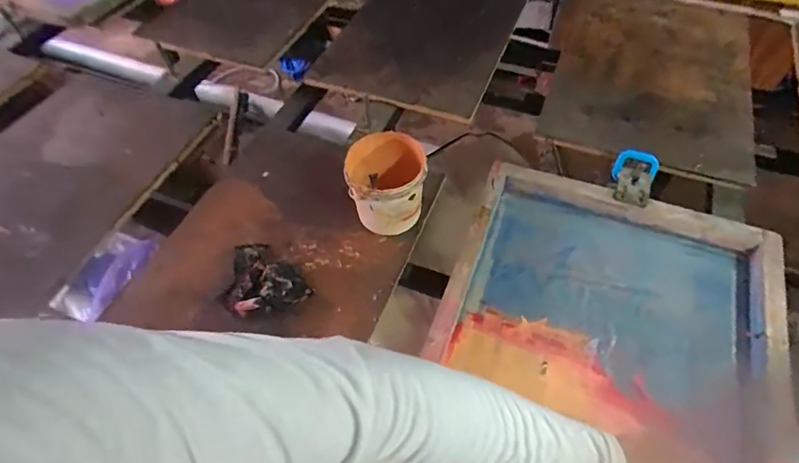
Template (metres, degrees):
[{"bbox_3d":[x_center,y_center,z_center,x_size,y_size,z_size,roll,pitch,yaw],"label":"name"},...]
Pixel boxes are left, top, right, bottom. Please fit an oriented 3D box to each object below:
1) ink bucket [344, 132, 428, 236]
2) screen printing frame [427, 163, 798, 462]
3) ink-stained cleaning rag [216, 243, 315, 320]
[{"bbox_3d":[-0.019,-0.076,0.736,0.125,0.118,0.128,0,55,0],"label":"ink bucket"},{"bbox_3d":[0.272,0.197,0.599,0.446,0.049,0.644,19,57,13],"label":"screen printing frame"},{"bbox_3d":[-0.222,0.076,0.697,0.144,0.033,0.107,36,63,23],"label":"ink-stained cleaning rag"}]

